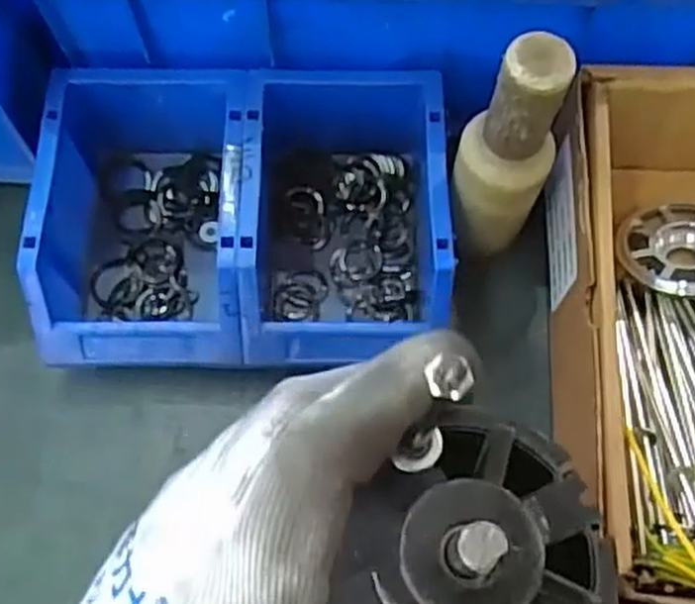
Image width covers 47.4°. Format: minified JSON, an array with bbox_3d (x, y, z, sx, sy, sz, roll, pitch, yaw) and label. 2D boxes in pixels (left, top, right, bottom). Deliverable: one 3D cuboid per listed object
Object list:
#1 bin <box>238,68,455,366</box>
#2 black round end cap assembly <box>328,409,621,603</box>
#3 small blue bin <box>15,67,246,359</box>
[{"bbox_3d":[-0.002,-0.047,0.439,0.108,0.071,0.156,-1,69,-1],"label":"bin"},{"bbox_3d":[0.031,0.062,0.183,0.060,0.016,0.069,39,73,13],"label":"black round end cap assembly"},{"bbox_3d":[-0.107,-0.055,0.442,0.107,0.072,0.179,1,69,0],"label":"small blue bin"}]

